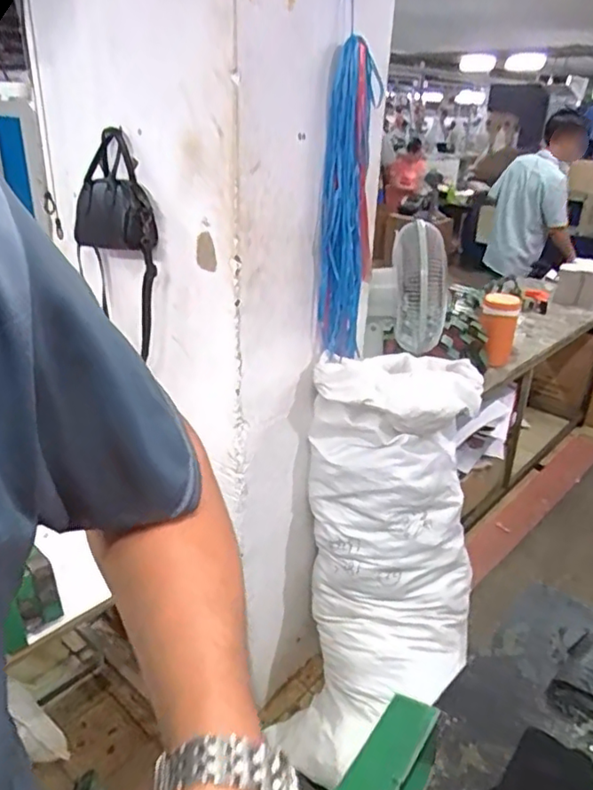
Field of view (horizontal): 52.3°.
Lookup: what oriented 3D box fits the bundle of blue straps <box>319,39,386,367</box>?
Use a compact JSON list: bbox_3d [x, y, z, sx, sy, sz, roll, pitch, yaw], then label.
[{"bbox_3d":[0.108,-0.373,1.277,0.094,0.600,0.098,8,26,13],"label":"bundle of blue straps"}]

